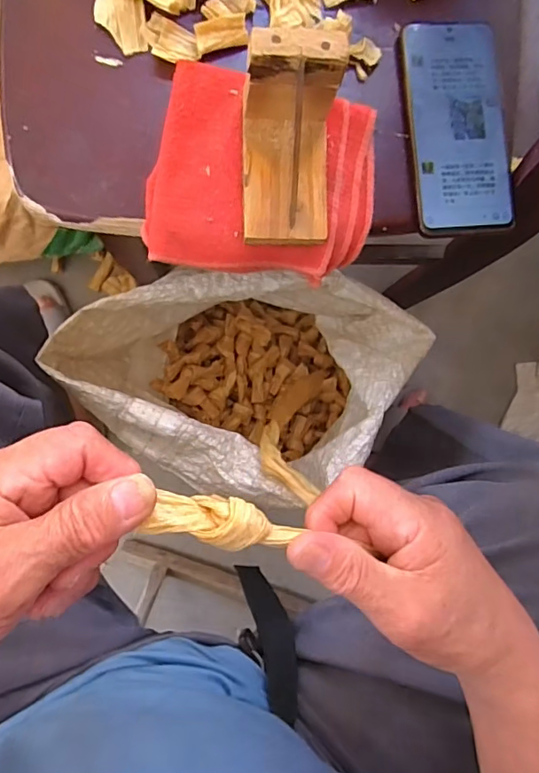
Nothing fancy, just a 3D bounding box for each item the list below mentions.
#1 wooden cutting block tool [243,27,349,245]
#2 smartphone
[{"bbox_3d":[0.014,-0.158,0.330,0.060,0.067,0.106,-1,88,-4],"label":"wooden cutting block tool"},{"bbox_3d":[0.144,-0.199,0.386,0.074,0.006,0.160,-5,88,-5],"label":"smartphone"}]

